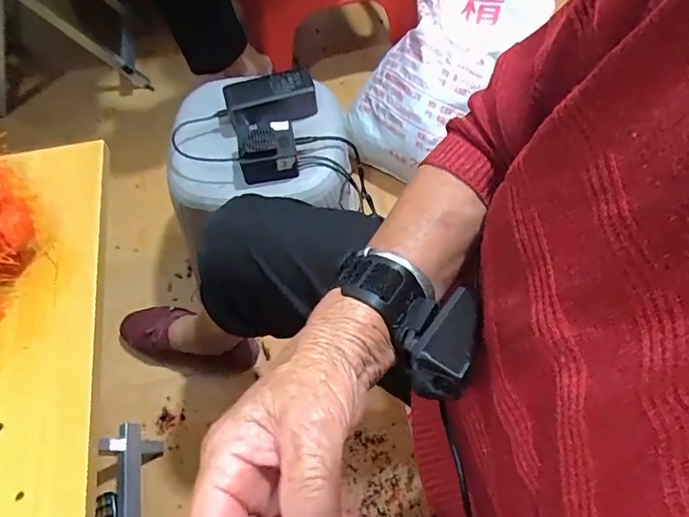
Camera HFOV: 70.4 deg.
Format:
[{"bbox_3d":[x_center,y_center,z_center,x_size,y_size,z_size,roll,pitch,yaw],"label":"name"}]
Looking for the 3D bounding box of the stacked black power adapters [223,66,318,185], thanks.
[{"bbox_3d":[-0.098,-0.191,0.693,0.130,0.050,0.160,-12,61,-5],"label":"stacked black power adapters"}]

